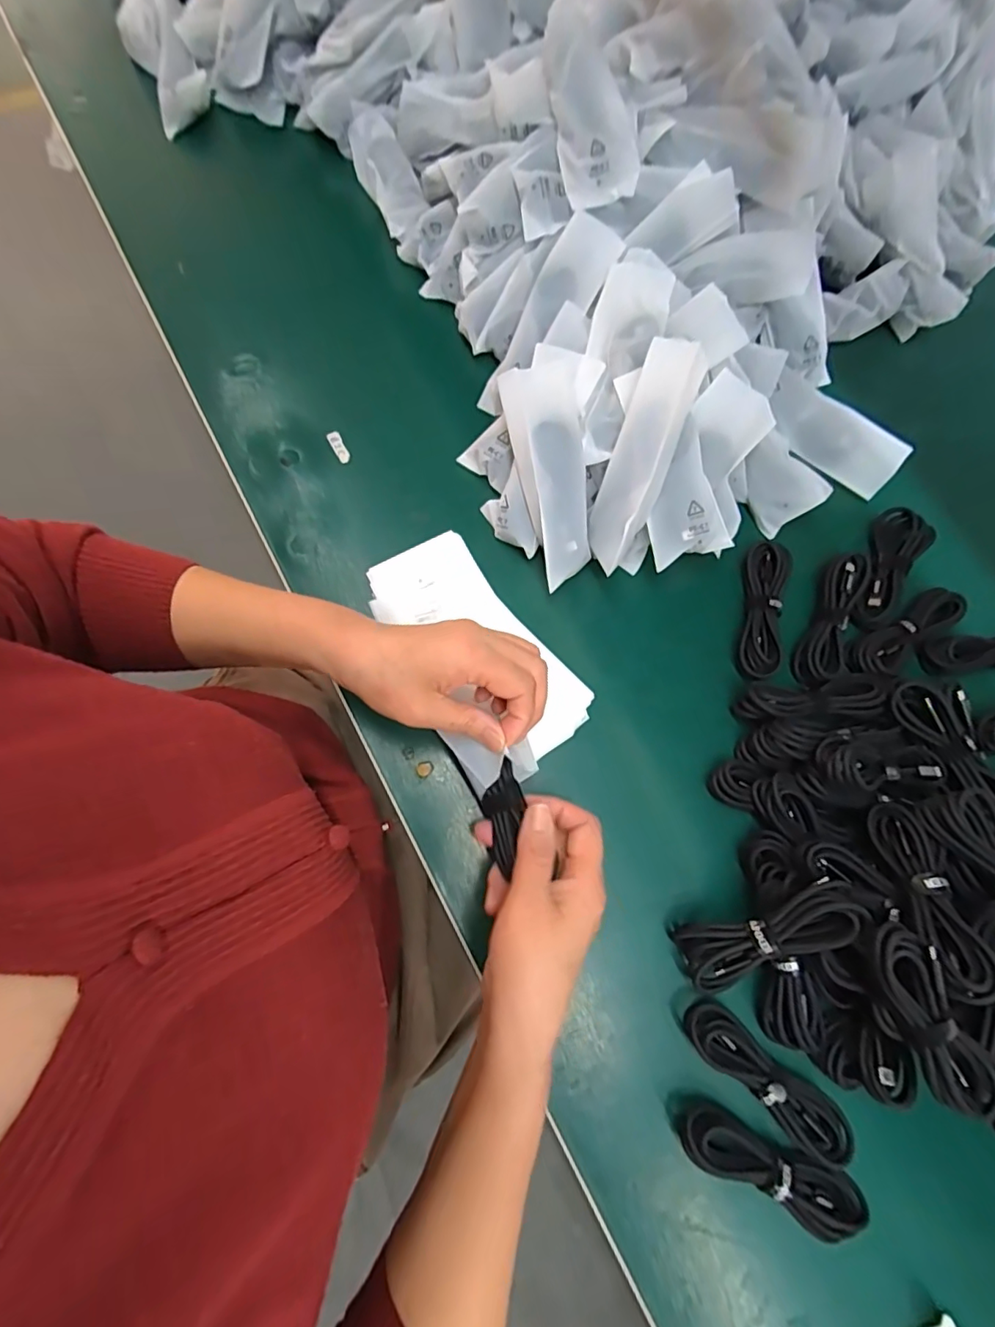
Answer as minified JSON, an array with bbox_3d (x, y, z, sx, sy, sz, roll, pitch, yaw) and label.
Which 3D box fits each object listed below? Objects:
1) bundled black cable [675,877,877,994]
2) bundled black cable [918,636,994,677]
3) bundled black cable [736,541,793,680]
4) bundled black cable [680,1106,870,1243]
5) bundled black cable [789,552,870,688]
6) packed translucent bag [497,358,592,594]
[{"bbox_3d":[0.167,0.168,0.331,0.111,0.017,0.040,-35,78,22],"label":"bundled black cable"},{"bbox_3d":[0.395,-0.007,0.428,0.109,0.017,0.032,-3,76,-5],"label":"bundled black cable"},{"bbox_3d":[0.208,-0.043,0.420,0.030,0.013,0.113,13,75,-1],"label":"bundled black cable"},{"bbox_3d":[0.166,0.308,0.326,0.112,0.015,0.032,26,75,2],"label":"bundled black cable"},{"bbox_3d":[0.263,-0.034,0.425,0.030,0.023,0.110,24,75,2],"label":"bundled black cable"},{"bbox_3d":[0.040,-0.139,0.401,0.055,0.021,0.155,-10,95,-3],"label":"packed translucent bag"}]

